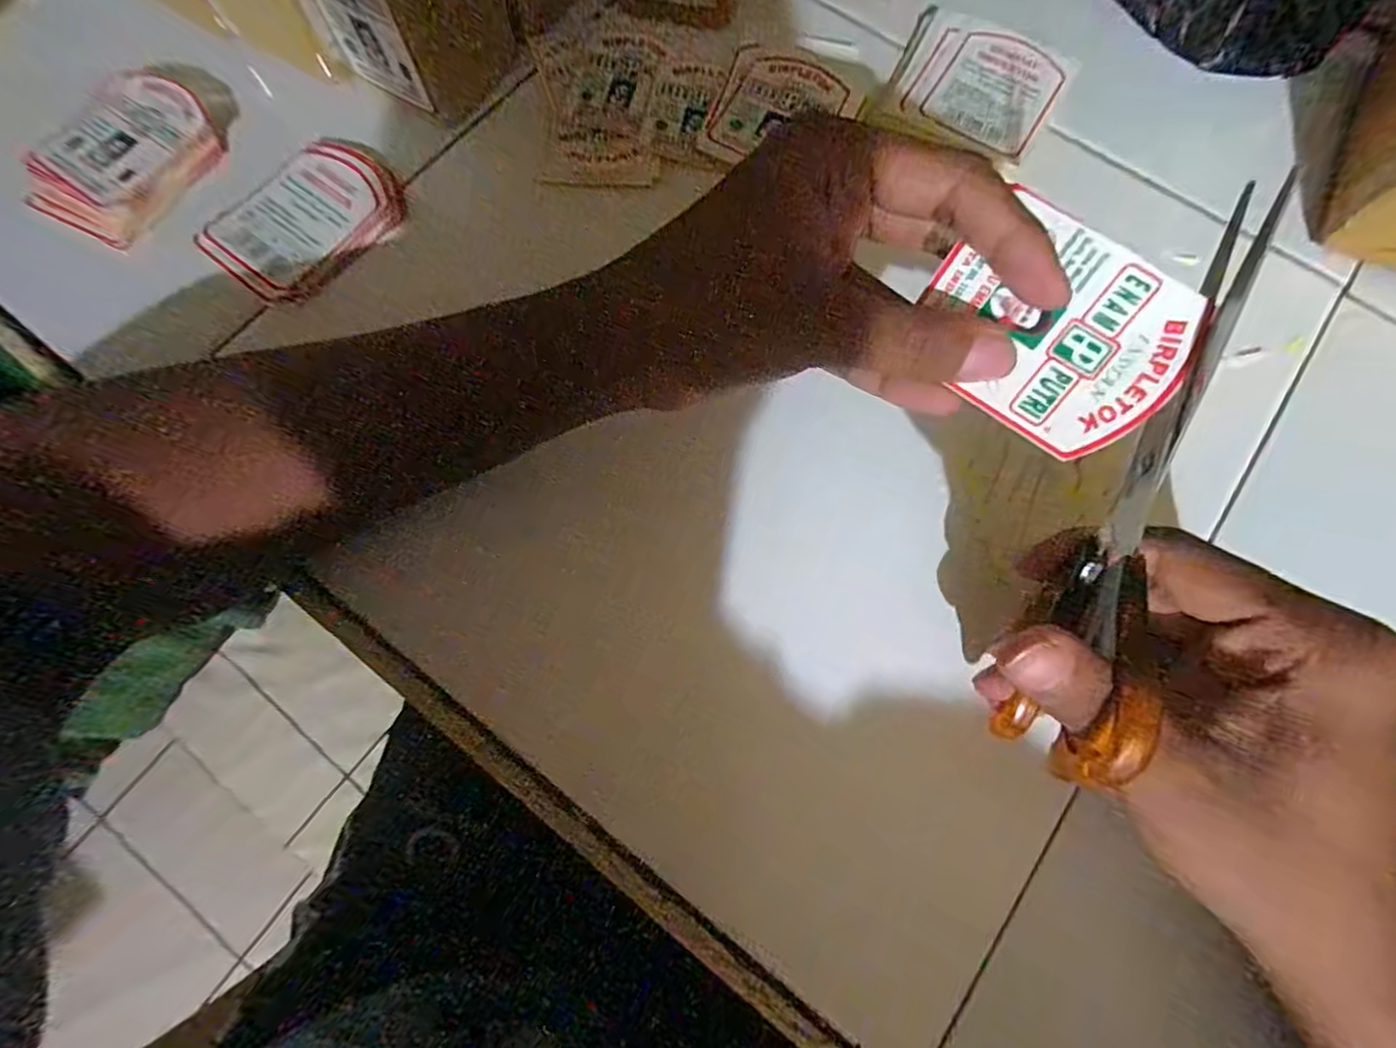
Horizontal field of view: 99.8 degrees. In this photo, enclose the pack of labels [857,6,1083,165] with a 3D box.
[{"bbox_3d":[0.139,-0.221,0.298,0.083,0.007,0.085,27,78,7],"label":"pack of labels"}]

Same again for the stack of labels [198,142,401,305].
[{"bbox_3d":[-0.182,-0.143,0.276,0.056,0.020,0.083,39,80,9],"label":"stack of labels"}]

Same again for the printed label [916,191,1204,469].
[{"bbox_3d":[0.102,-0.057,0.172,0.070,0.004,0.053,39,109,12],"label":"printed label"}]

